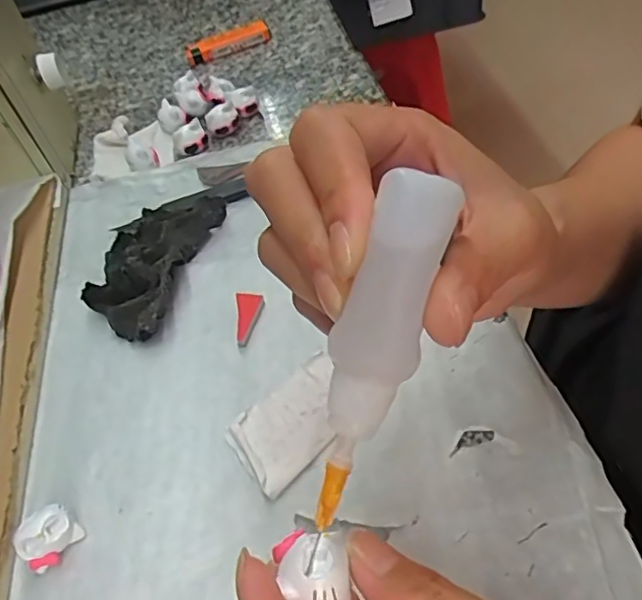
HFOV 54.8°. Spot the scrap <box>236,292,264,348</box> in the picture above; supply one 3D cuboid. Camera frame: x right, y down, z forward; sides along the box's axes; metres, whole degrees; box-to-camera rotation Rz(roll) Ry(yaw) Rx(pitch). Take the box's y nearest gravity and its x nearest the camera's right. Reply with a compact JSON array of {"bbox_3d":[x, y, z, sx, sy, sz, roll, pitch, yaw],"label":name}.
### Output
[{"bbox_3d":[-0.039,0.010,0.344,0.015,0.007,0.035,-11,47,3],"label":"scrap"}]

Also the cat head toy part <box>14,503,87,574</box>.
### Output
[{"bbox_3d":[-0.119,0.104,0.270,0.017,0.019,0.024,25,58,30],"label":"cat head toy part"}]

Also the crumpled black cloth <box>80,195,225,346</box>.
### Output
[{"bbox_3d":[-0.108,-0.026,0.379,0.065,0.021,0.108,6,51,18],"label":"crumpled black cloth"}]

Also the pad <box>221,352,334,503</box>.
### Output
[{"bbox_3d":[-0.012,0.056,0.295,0.063,0.006,0.048,-35,49,-15],"label":"pad"}]

